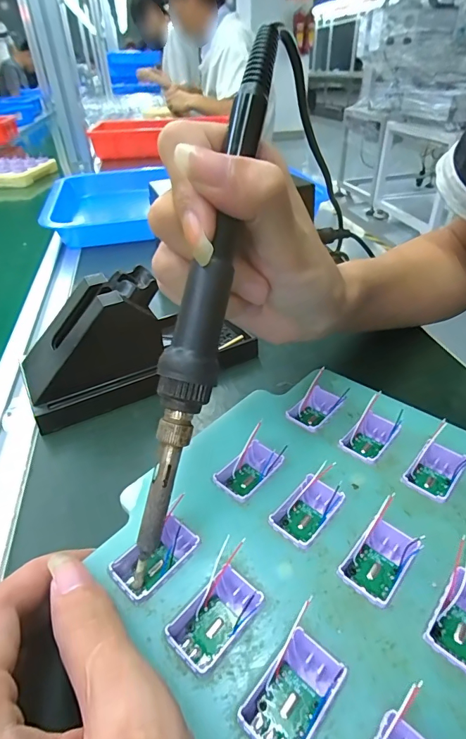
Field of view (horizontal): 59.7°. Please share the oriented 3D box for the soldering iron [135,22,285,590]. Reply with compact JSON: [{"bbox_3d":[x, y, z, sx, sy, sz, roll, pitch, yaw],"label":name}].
[{"bbox_3d":[-0.009,-0.026,0.150,0.017,0.205,0.015,13,-2,16],"label":"soldering iron"}]

